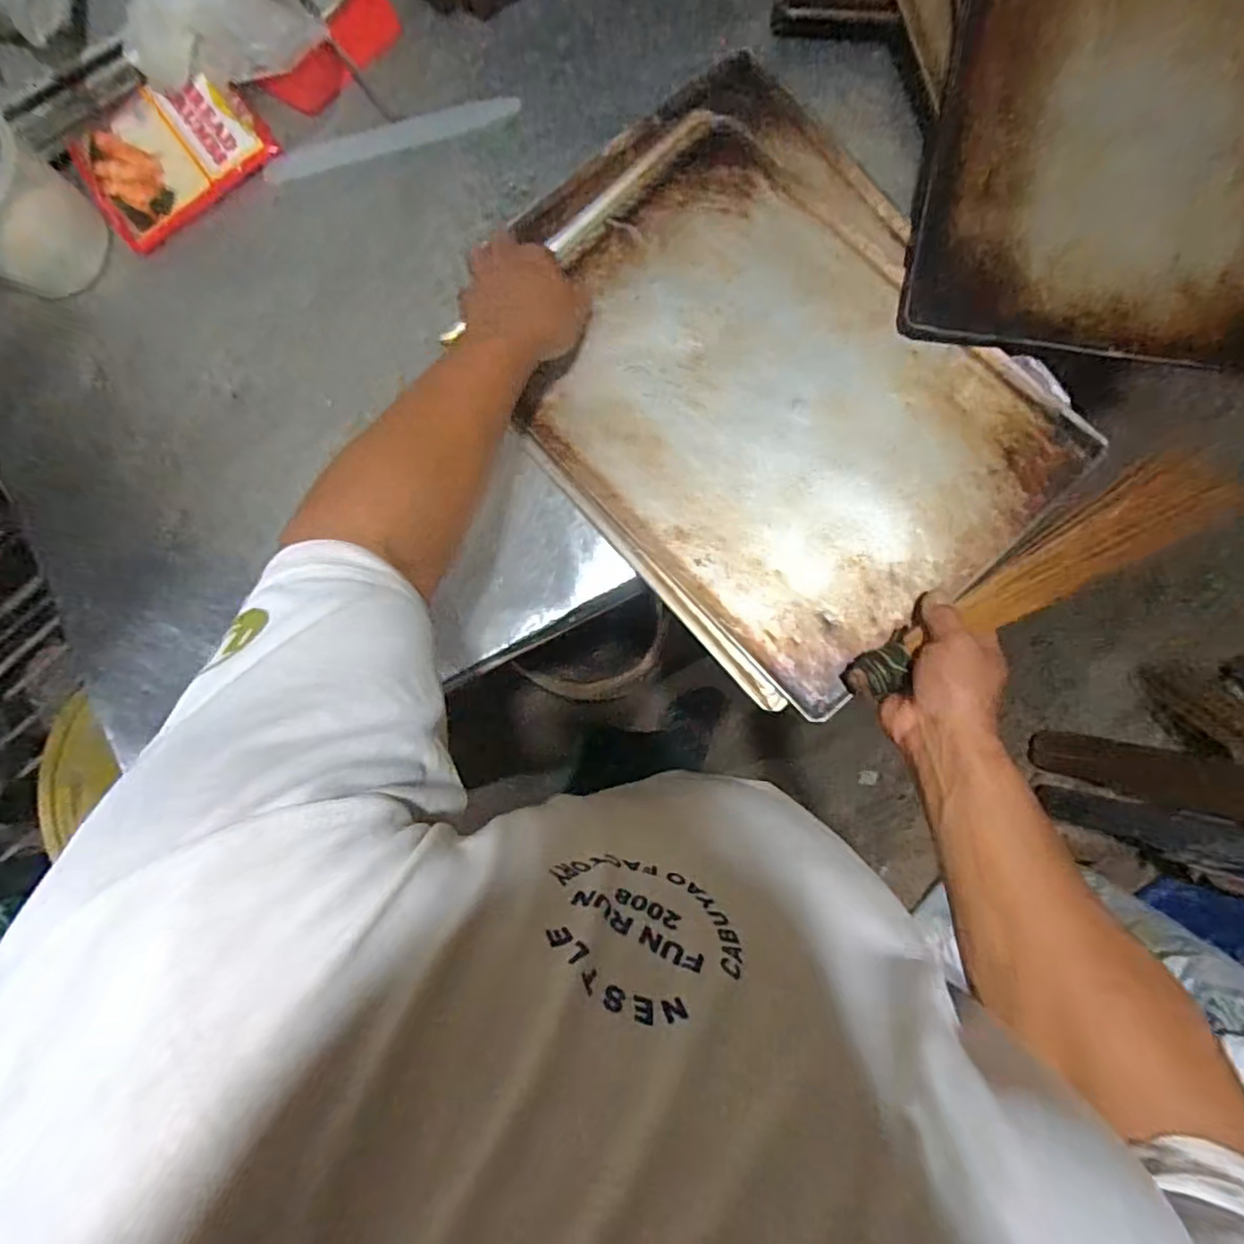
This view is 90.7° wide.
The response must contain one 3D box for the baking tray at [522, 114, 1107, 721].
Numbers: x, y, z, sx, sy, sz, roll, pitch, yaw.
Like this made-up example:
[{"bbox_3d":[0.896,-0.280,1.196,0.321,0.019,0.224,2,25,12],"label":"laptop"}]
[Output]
[{"bbox_3d":[0.118,-0.193,0.533,0.323,0.013,0.453,-43,81,-1],"label":"baking tray"}]

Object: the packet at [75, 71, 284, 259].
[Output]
[{"bbox_3d":[-0.447,-0.465,0.606,0.177,0.022,0.107,-37,107,1],"label":"packet"}]

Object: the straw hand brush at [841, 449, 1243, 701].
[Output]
[{"bbox_3d":[0.332,-0.044,0.481,0.348,0.036,0.069,-30,81,-2],"label":"straw hand brush"}]

